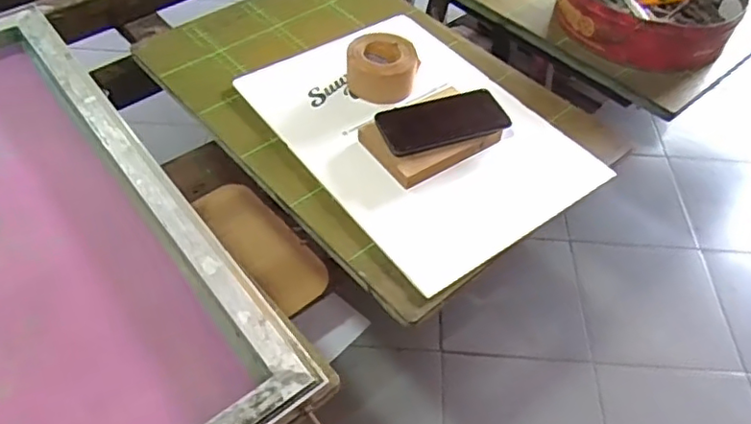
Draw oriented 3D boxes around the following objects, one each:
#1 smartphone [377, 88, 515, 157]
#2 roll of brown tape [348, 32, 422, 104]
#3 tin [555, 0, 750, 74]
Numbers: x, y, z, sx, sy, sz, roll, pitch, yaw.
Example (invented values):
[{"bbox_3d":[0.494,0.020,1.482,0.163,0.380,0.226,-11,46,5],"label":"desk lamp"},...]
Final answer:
[{"bbox_3d":[0.085,-0.109,0.733,0.159,0.014,0.077,-15,58,-15],"label":"smartphone"},{"bbox_3d":[0.010,-0.190,0.792,0.095,0.055,0.080,5,51,1],"label":"roll of brown tape"},{"bbox_3d":[0.432,-0.338,0.938,0.269,0.063,0.297,24,54,16],"label":"tin"}]

